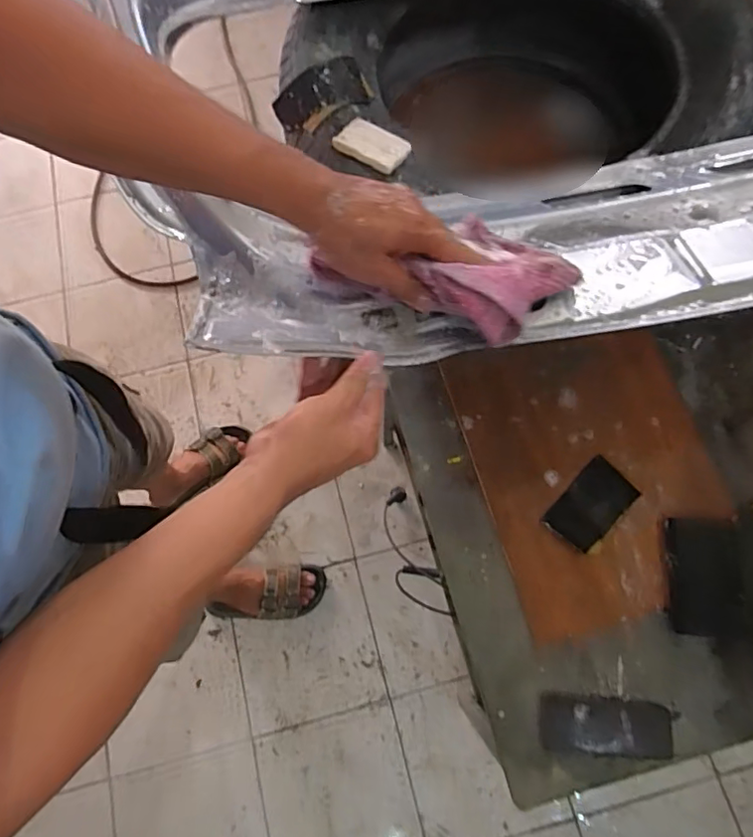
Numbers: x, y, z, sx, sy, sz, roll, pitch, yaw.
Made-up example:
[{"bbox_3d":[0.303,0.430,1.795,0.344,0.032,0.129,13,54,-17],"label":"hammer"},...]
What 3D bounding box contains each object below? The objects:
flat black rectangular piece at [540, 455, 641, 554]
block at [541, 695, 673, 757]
[{"bbox_3d":[0.267,0.108,0.701,0.112,0.009,0.066,-42,75,-11],"label":"flat black rectangular piece"},{"bbox_3d":[0.255,0.343,0.627,0.140,0.021,0.059,4,71,4],"label":"block"}]

